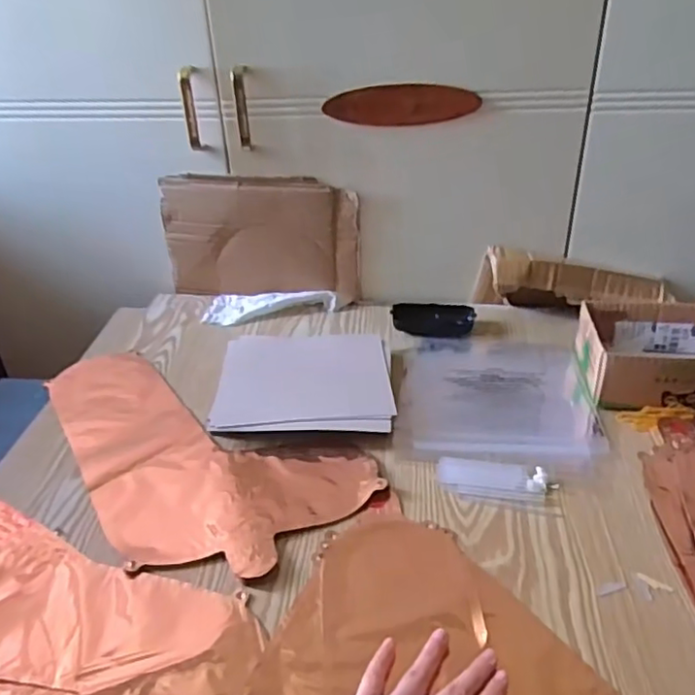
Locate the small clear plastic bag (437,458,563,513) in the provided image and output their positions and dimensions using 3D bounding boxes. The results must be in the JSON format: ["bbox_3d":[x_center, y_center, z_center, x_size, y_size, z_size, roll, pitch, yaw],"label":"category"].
[{"bbox_3d":[0.142,0.127,0.598,0.110,0.008,0.055,7,34,13],"label":"small clear plastic bag"}]

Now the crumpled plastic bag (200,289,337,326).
[{"bbox_3d":[-0.110,-0.059,0.887,0.180,0.024,0.077,2,33,6],"label":"crumpled plastic bag"}]

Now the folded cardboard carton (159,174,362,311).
[{"bbox_3d":[-0.121,-0.151,0.883,0.273,0.178,0.031,4,33,10],"label":"folded cardboard carton"}]

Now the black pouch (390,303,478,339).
[{"bbox_3d":[0.117,-0.039,0.840,0.108,0.034,0.031,-2,32,0],"label":"black pouch"}]

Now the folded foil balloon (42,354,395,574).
[{"bbox_3d":[-0.181,0.099,0.658,0.394,0.012,0.216,26,42,36],"label":"folded foil balloon"}]

